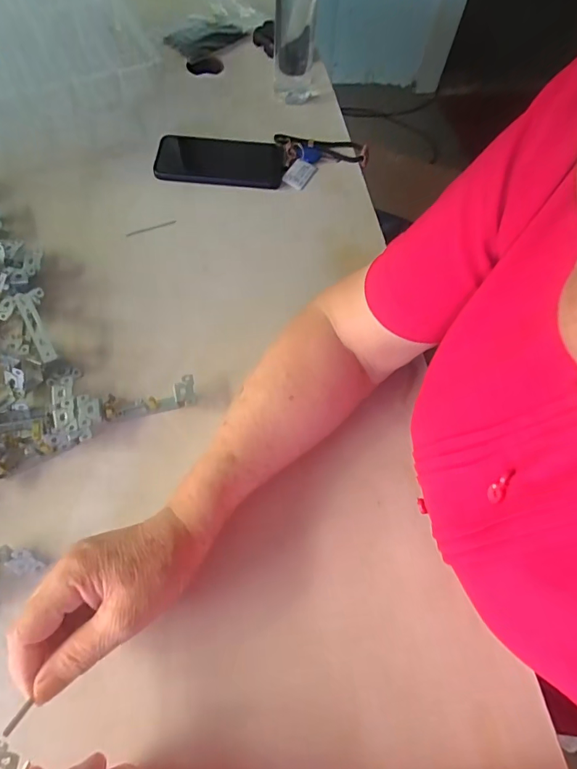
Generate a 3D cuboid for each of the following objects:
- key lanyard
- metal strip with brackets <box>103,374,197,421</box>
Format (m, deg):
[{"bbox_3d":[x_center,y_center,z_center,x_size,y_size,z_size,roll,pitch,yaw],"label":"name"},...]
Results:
[{"bbox_3d":[0.049,-0.307,0.583,0.118,0.016,0.089,-5,70,-10],"label":"key lanyard"},{"bbox_3d":[-0.132,0.013,0.410,0.085,0.017,0.026,-10,65,-9],"label":"metal strip with brackets"}]

